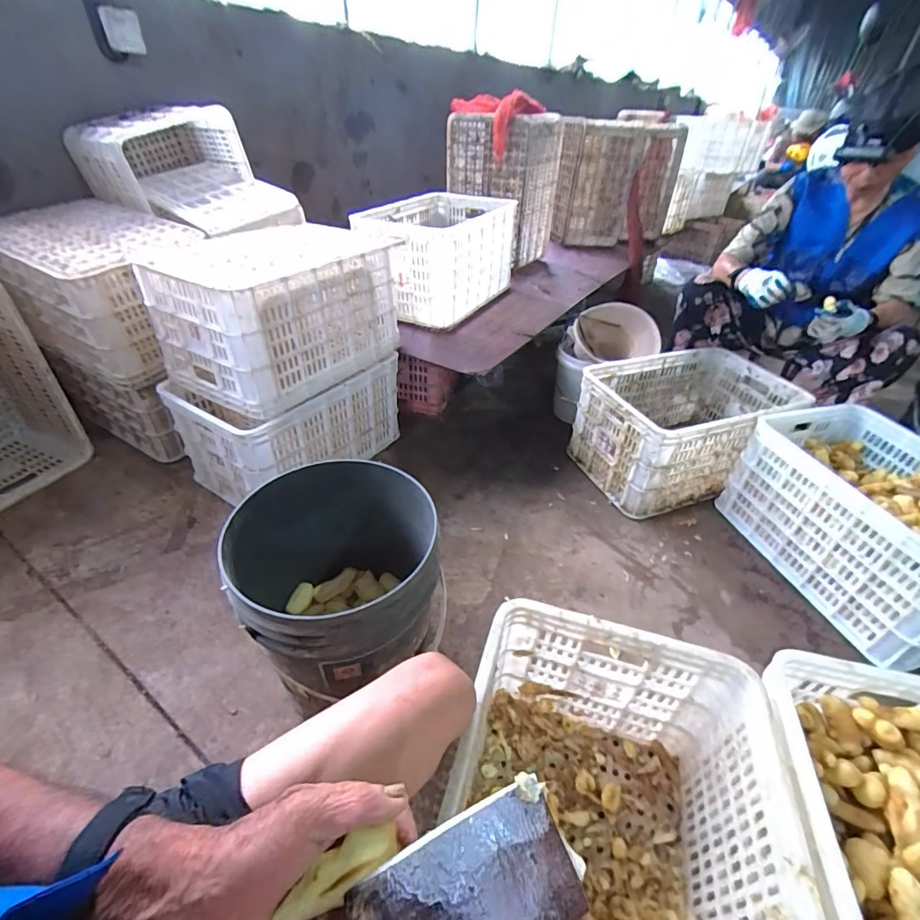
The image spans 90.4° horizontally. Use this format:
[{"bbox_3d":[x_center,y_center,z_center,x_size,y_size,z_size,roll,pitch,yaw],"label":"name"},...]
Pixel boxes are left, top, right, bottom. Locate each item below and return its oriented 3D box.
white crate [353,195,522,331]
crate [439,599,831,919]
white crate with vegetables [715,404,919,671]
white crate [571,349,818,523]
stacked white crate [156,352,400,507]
[{"bbox_3d":[-0.064,-0.711,1.577,0.378,0.281,0.579,19,41,19],"label":"white crate"},{"bbox_3d":[0.152,0.497,0.529,0.346,0.292,0.506,13,39,9],"label":"crate"},{"bbox_3d":[0.974,0.145,1.072,0.396,0.287,0.525,-7,40,-15],"label":"white crate with vegetables"},{"bbox_3d":[0.643,-0.103,1.346,0.537,0.291,0.369,-12,41,-19],"label":"white crate"},{"bbox_3d":[-0.464,-0.131,1.295,0.340,0.274,0.519,25,43,26],"label":"stacked white crate"}]

